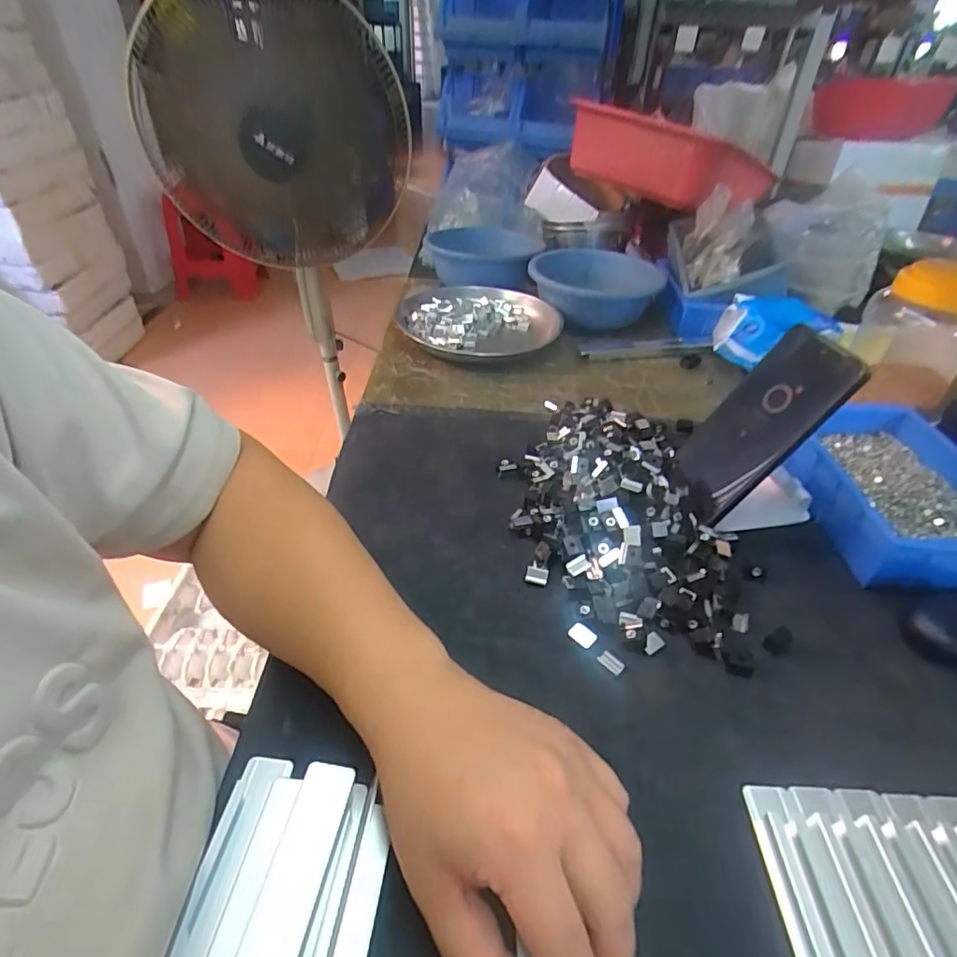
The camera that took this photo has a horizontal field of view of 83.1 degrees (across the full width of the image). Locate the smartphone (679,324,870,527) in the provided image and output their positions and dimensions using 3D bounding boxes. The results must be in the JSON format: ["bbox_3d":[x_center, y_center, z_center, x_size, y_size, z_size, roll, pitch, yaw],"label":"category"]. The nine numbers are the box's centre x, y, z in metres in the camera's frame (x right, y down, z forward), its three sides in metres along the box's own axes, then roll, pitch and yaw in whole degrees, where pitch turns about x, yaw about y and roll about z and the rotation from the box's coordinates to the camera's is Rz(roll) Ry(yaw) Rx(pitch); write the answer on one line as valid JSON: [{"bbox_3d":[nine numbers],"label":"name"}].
[{"bbox_3d":[0.224,-0.048,0.436,0.010,0.145,0.084,18,32,-27],"label":"smartphone"}]

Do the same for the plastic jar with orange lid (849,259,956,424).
[{"bbox_3d":[0.459,-0.144,0.568,0.107,0.151,0.085,29,46,29],"label":"plastic jar with orange lid"}]

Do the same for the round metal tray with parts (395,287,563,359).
[{"bbox_3d":[-0.004,-0.223,0.762,0.194,0.031,0.202,1,39,-1],"label":"round metal tray with parts"}]

